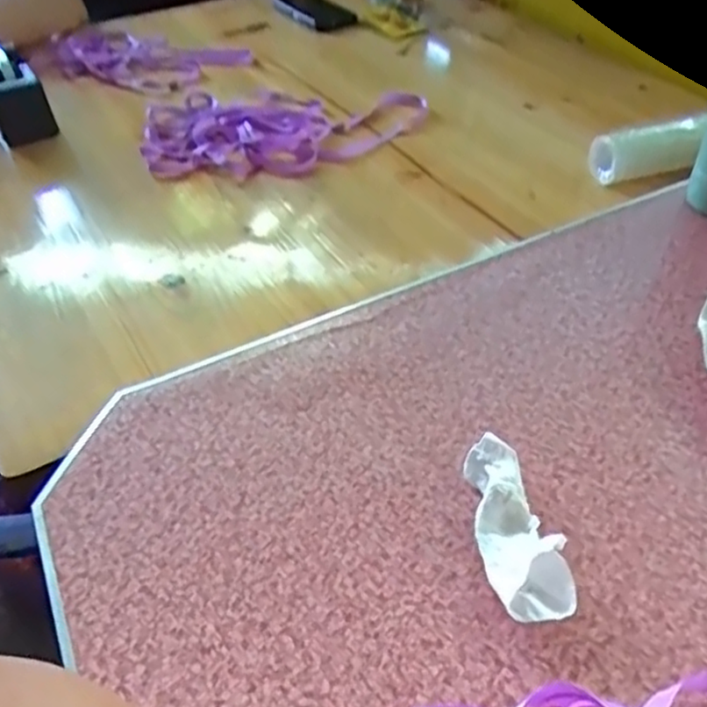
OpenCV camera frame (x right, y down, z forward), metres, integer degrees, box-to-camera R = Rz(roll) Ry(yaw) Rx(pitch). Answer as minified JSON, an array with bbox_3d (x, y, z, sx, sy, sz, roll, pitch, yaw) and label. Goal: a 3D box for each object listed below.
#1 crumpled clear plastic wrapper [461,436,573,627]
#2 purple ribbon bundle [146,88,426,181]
[{"bbox_3d":[0.087,0.093,0.371,0.038,0.022,0.104,-4,43,-3],"label":"crumpled clear plastic wrapper"},{"bbox_3d":[-0.071,-0.252,0.758,0.302,0.018,0.166,-3,43,-2],"label":"purple ribbon bundle"}]

